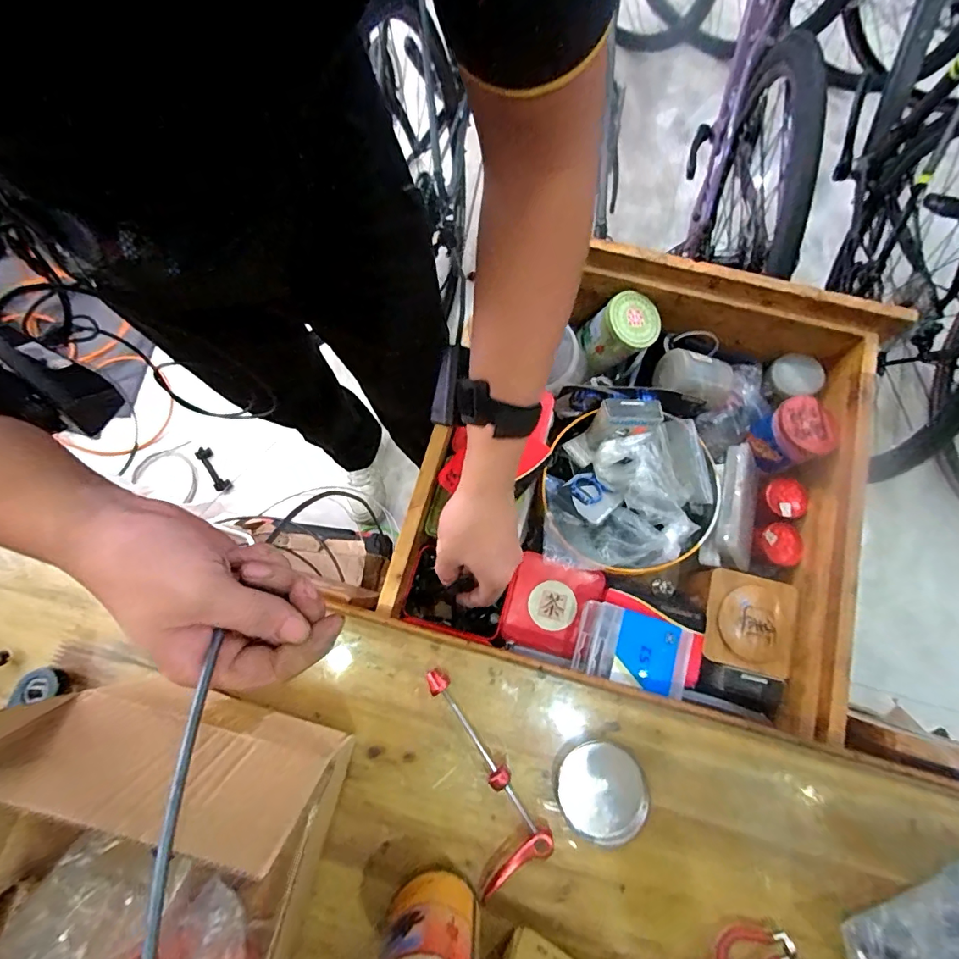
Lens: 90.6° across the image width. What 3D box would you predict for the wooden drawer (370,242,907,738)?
[{"bbox_3d":[0.172,-0.016,0.525,0.429,0.113,0.437,14,76,4],"label":"wooden drawer"}]

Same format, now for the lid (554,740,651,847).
[{"bbox_3d":[0.095,0.243,0.369,0.067,0.016,0.065,0,76,1],"label":"lid"}]

